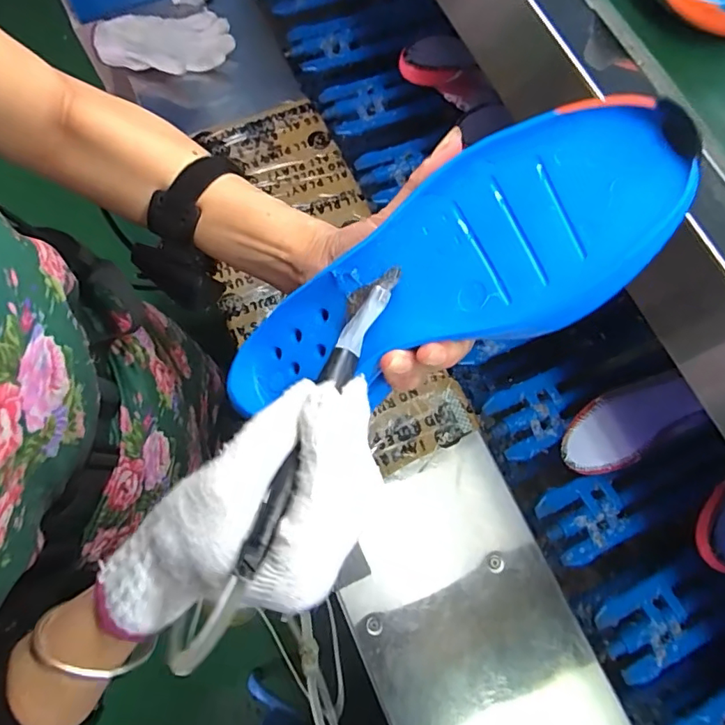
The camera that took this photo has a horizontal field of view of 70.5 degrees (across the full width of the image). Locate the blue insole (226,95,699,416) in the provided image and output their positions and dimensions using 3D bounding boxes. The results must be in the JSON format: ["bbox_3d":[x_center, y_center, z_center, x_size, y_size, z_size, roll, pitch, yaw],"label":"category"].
[{"bbox_3d":[0.024,-0.042,0.273,0.263,0.023,0.093,-24,68,29],"label":"blue insole"}]

